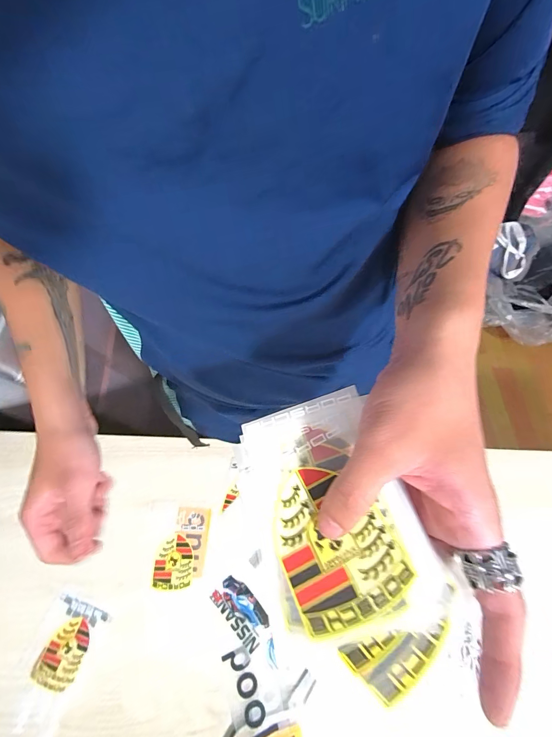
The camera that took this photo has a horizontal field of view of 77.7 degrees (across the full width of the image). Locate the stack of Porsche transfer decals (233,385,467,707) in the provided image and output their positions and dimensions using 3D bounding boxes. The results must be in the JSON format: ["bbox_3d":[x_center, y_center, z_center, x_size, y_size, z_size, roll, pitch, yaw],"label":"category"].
[{"bbox_3d":[0.030,0.083,0.187,0.085,0.026,0.136,-20,67,-12],"label":"stack of Porsche transfer decals"}]

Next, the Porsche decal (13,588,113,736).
[{"bbox_3d":[-0.286,0.383,0.442,0.077,0.005,0.147,21,63,6],"label":"Porsche decal"}]

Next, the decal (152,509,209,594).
[{"bbox_3d":[-0.140,0.267,0.511,0.070,0.004,0.110,5,64,-1],"label":"decal"}]

